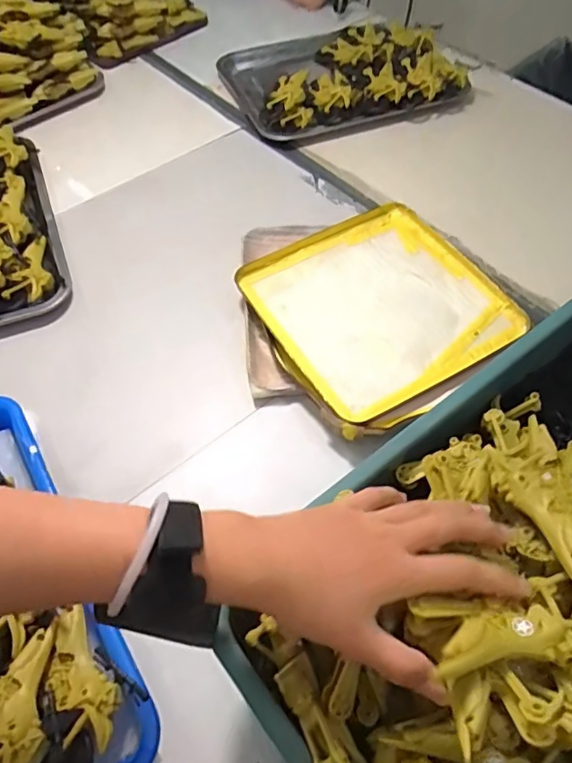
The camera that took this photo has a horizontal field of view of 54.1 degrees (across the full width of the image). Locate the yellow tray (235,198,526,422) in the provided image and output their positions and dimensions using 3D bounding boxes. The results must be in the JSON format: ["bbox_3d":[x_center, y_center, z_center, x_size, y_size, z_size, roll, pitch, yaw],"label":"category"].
[{"bbox_3d":[0.104,-0.089,0.618,0.240,0.022,0.238,-28,61,-15],"label":"yellow tray"}]

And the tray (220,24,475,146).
[{"bbox_3d":[0.090,-0.490,0.893,0.344,0.050,0.257,-18,57,-11],"label":"tray"}]

